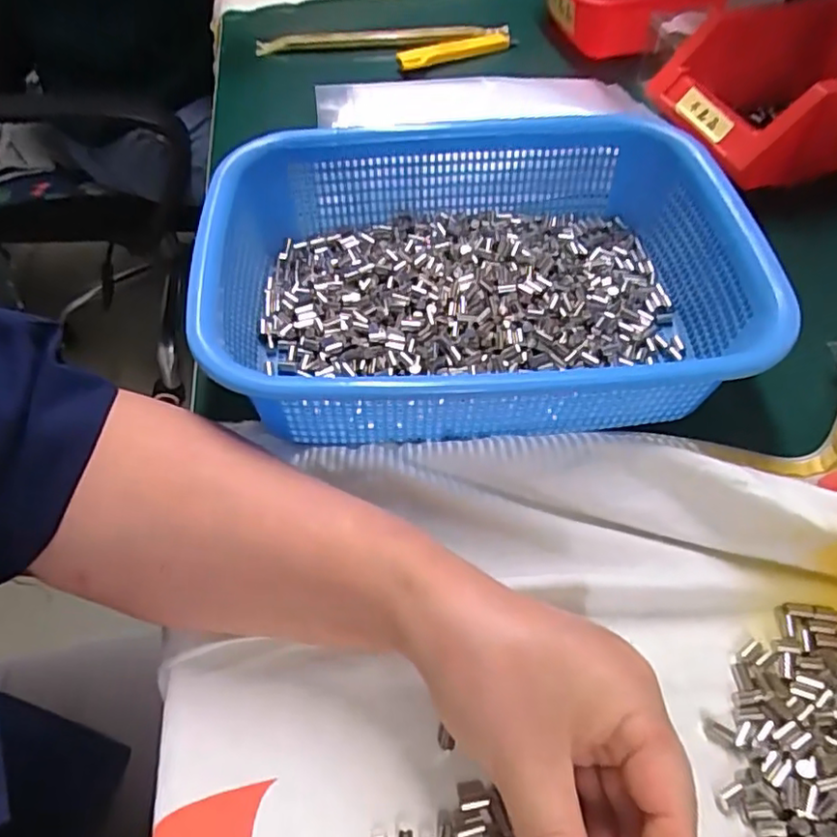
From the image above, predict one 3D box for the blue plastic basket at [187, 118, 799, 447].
[{"bbox_3d":[0.033,-0.079,0.353,0.280,0.075,0.207,-5,56,-1],"label":"blue plastic basket"}]

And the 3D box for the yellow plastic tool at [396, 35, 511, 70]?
[{"bbox_3d":[0.034,-0.346,0.582,0.110,0.012,0.018,-15,55,-8],"label":"yellow plastic tool"}]

